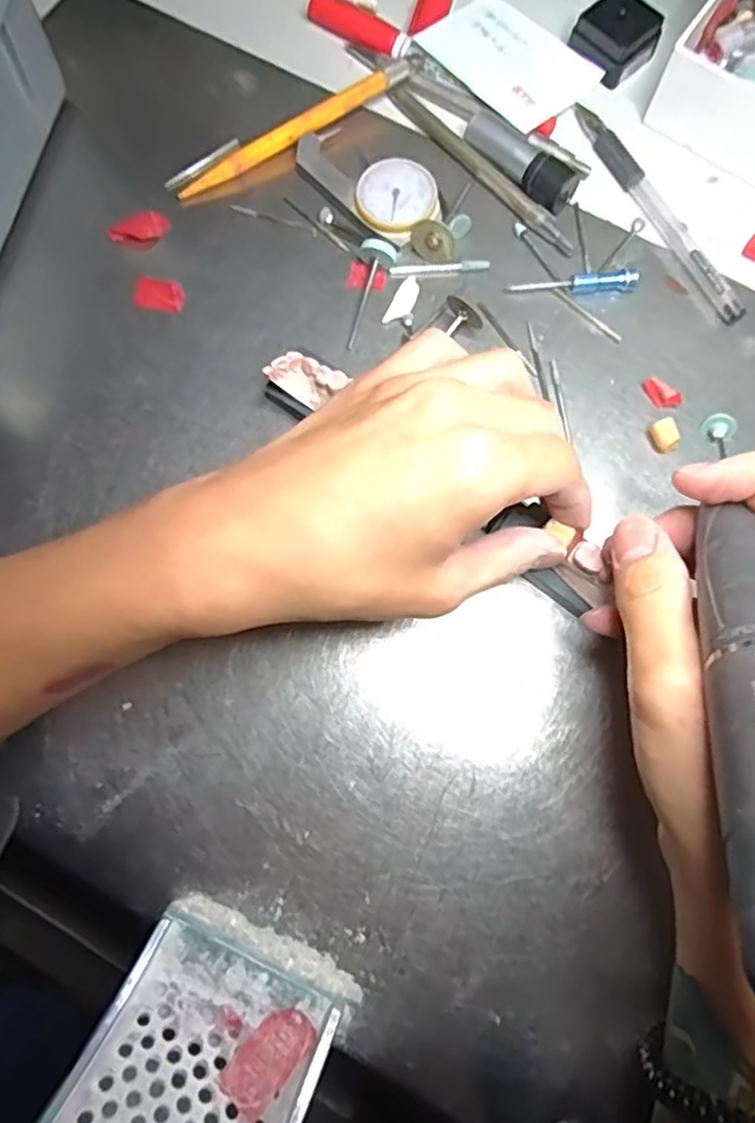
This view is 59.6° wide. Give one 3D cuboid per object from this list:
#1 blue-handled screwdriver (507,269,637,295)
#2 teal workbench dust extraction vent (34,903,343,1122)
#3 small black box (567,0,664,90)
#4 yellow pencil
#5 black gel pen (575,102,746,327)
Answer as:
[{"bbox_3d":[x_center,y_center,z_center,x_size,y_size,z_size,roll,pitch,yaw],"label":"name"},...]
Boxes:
[{"bbox_3d":[0.089,-0.128,0.302,0.059,0.008,0.007,-3,77,0],"label":"blue-handled screwdriver"},{"bbox_3d":[-0.061,0.171,0.209,0.073,0.096,0.021,24,124,6],"label":"teal workbench dust extraction vent"},{"bbox_3d":[0.120,-0.262,0.327,0.031,0.016,0.033,-35,79,-7],"label":"small black box"},{"bbox_3d":[-0.039,-0.209,0.319,0.128,0.008,0.011,-31,79,-6],"label":"yellow pencil"},{"bbox_3d":[0.133,-0.168,0.311,0.015,0.007,0.132,-29,79,-6],"label":"black gel pen"}]

